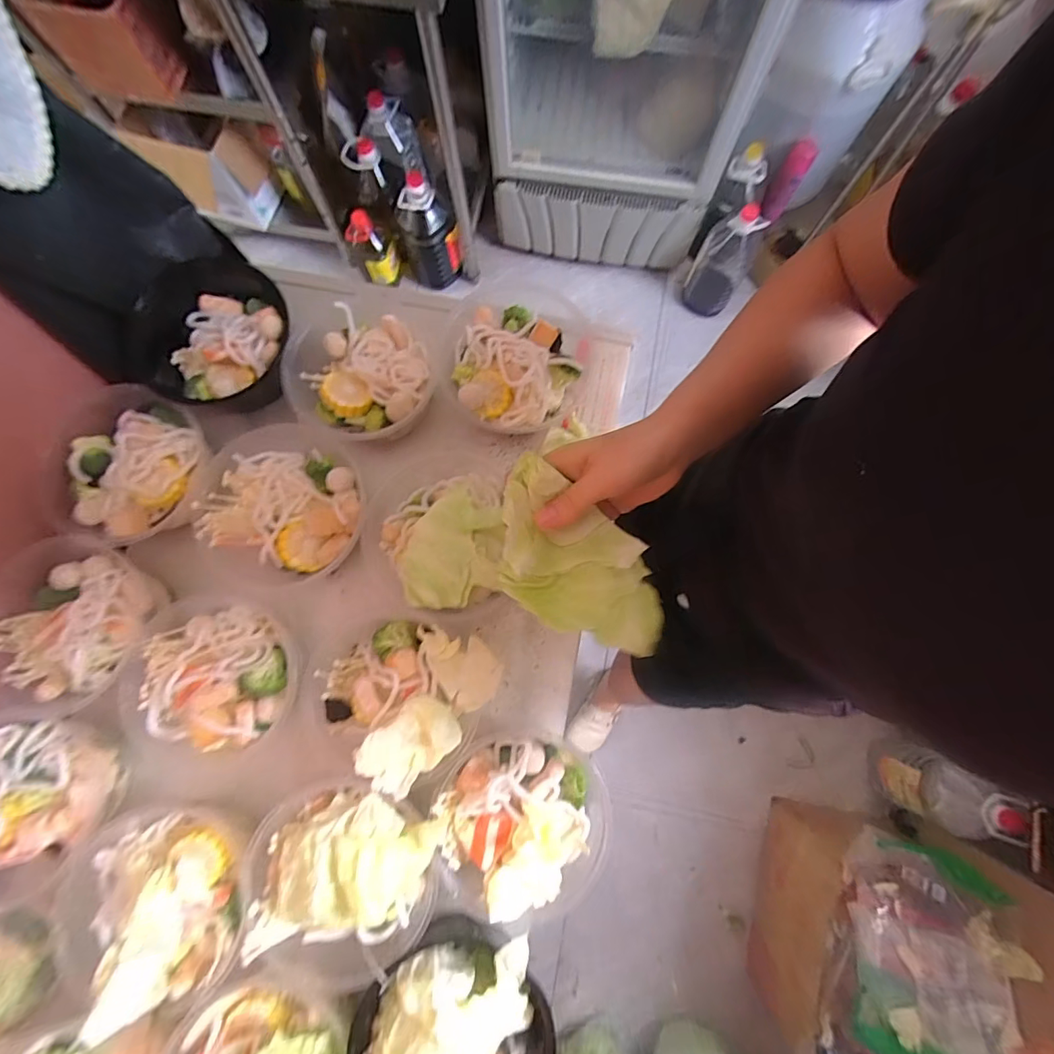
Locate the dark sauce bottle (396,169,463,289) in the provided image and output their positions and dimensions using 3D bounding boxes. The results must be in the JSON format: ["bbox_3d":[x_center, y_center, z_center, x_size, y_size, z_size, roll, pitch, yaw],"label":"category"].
[{"bbox_3d":[-0.309,-0.932,1.466,0.169,0.322,0.186,-15,80,-2],"label":"dark sauce bottle"}]

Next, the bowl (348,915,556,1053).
[{"bbox_3d":[-0.065,0.433,0.397,0.164,0.068,0.156,0,80,1],"label":"bowl"}]

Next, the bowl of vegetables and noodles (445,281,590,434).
[{"bbox_3d":[-0.005,-0.188,0.528,0.160,0.072,0.155,0,80,1],"label":"bowl of vegetables and noodles"}]

